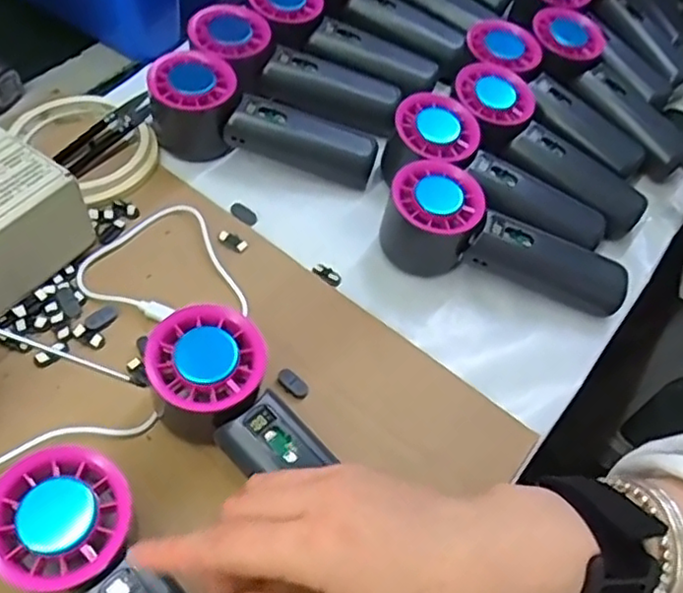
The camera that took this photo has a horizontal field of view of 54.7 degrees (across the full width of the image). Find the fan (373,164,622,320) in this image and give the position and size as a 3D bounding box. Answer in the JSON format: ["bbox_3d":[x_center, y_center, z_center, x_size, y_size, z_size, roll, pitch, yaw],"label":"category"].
[{"bbox_3d":[0.104,-0.033,0.420,0.159,0.050,0.051,20,56,9],"label":"fan"}]

